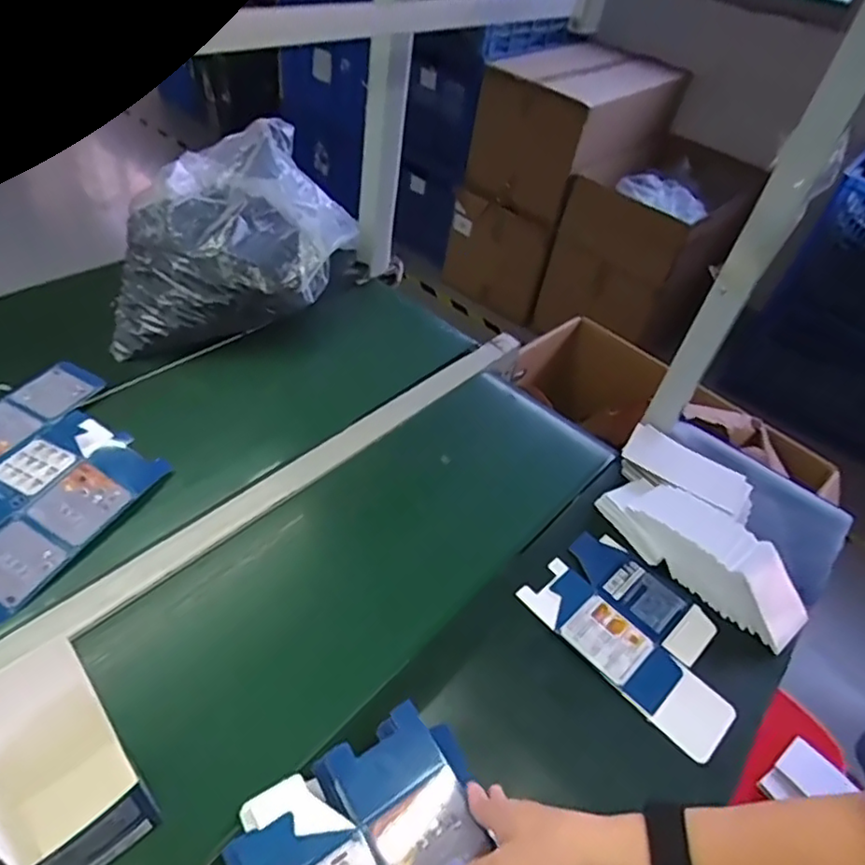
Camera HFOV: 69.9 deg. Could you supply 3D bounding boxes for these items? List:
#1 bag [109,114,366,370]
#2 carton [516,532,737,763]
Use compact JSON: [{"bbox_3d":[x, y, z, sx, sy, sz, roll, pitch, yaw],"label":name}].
[{"bbox_3d":[-0.294,-0.307,0.968,0.306,0.172,0.406,6,46,-2],"label":"bag"},{"bbox_3d":[0.237,0.224,0.703,0.155,0.006,0.239,-33,58,-32],"label":"carton"}]

